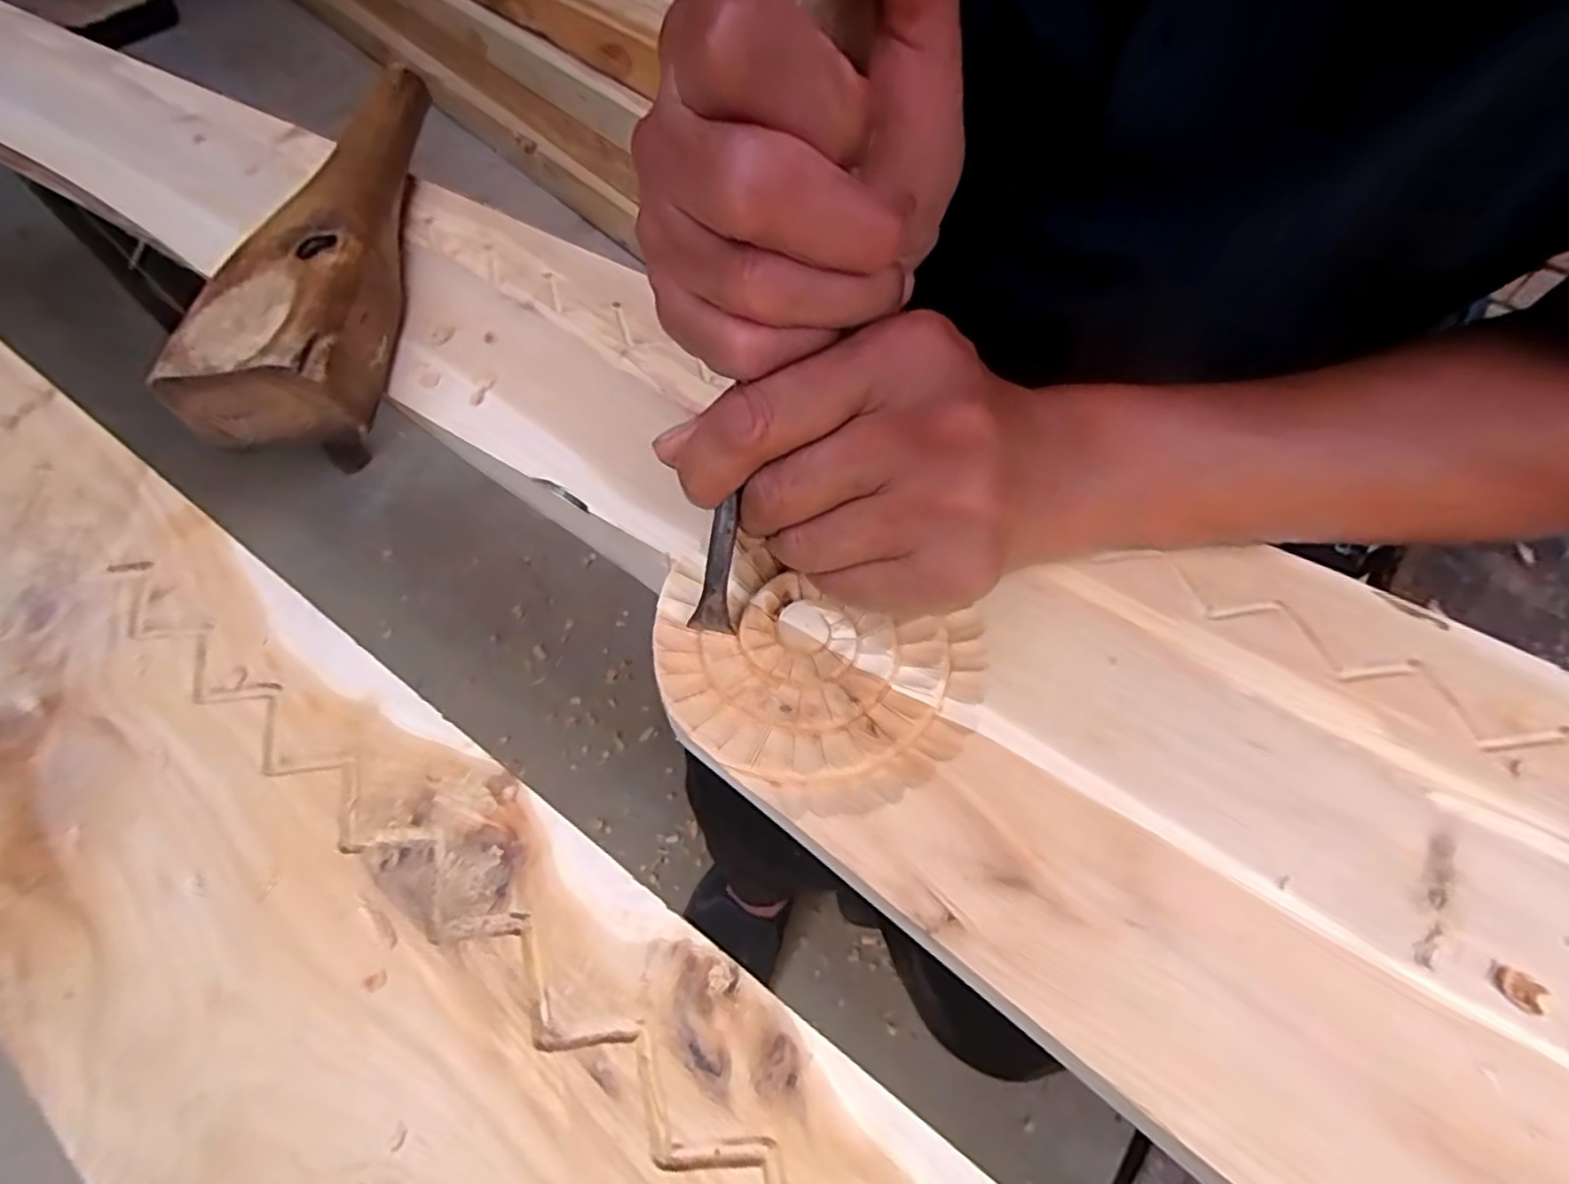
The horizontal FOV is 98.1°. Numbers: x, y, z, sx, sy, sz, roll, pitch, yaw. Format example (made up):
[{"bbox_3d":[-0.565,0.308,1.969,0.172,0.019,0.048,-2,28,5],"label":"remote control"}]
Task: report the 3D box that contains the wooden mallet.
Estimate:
[{"bbox_3d":[-0.223,-0.184,0.340,0.063,0.045,0.269,-7,59,-4],"label":"wooden mallet"}]

